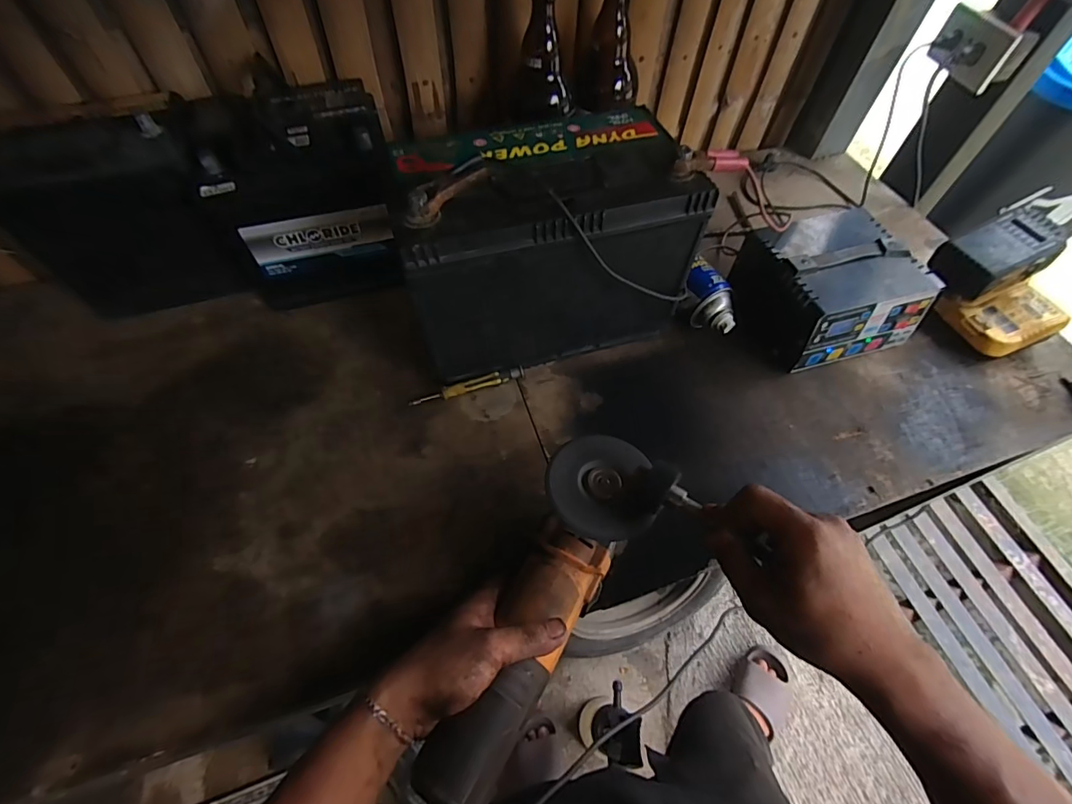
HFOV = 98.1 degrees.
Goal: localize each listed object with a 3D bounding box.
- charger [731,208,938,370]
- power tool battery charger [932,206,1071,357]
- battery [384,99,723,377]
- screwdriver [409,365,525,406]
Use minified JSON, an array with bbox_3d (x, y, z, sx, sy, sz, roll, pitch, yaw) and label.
[{"bbox_3d":[0.358,-0.142,0.579,0.187,0.093,0.159,-14,59,-10],"label":"charger"},{"bbox_3d":[0.570,-0.142,0.570,0.102,0.113,0.144,-22,61,-14],"label":"power tool battery charger"},{"bbox_3d":[0.008,-0.169,0.517,0.295,0.208,0.169,-13,59,-9],"label":"battery"},{"bbox_3d":[-0.079,-0.017,0.541,0.135,0.013,0.016,-17,59,-13],"label":"screwdriver"}]

